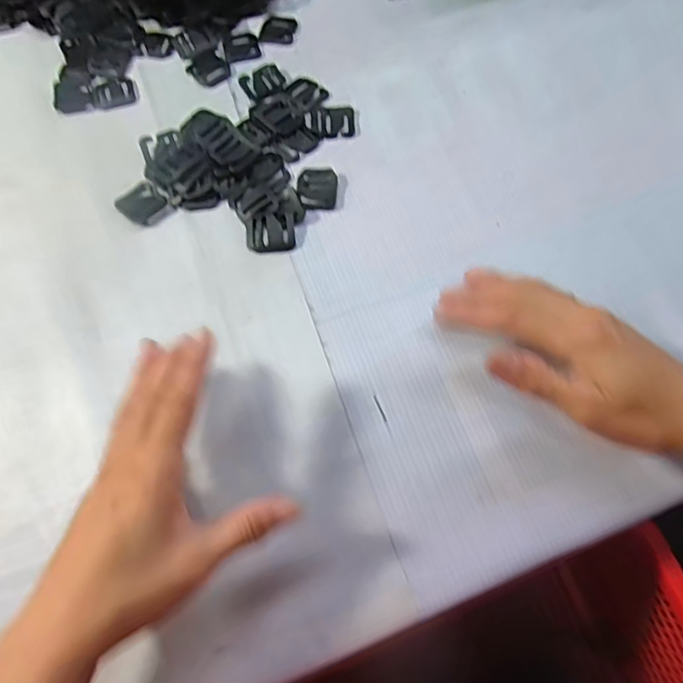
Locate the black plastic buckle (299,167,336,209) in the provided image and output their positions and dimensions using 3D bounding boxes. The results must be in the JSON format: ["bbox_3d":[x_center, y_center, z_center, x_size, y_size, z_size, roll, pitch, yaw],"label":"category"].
[{"bbox_3d":[-0.018,-0.114,0.406,0.029,0.004,0.034,1,66,3],"label":"black plastic buckle"}]

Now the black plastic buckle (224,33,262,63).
[{"bbox_3d":[-0.087,-0.258,0.474,0.029,0.004,0.035,-12,66,-3],"label":"black plastic buckle"}]

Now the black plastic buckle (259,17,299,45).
[{"bbox_3d":[-0.056,-0.279,0.484,0.030,0.004,0.030,9,66,7],"label":"black plastic buckle"}]

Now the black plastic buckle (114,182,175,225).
[{"bbox_3d":[-0.147,-0.102,0.406,0.030,0.006,0.033,-43,71,-15],"label":"black plastic buckle"}]

